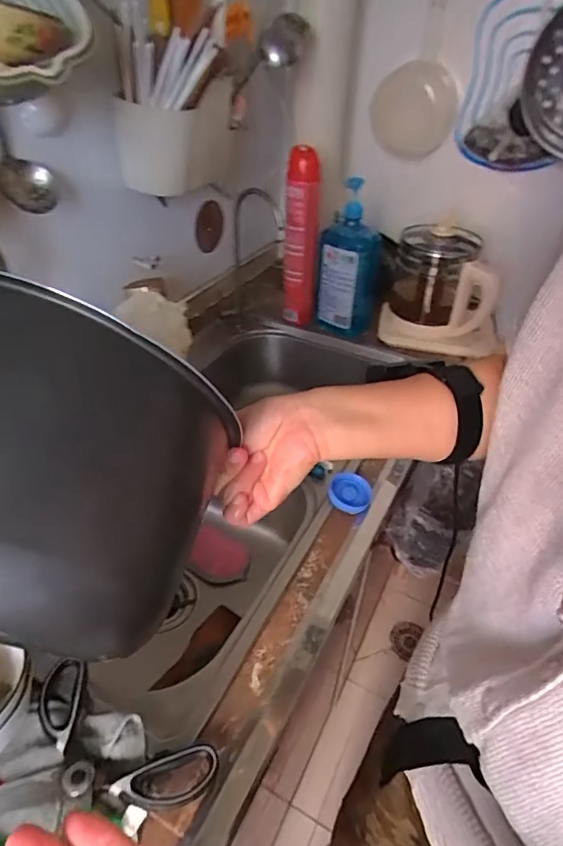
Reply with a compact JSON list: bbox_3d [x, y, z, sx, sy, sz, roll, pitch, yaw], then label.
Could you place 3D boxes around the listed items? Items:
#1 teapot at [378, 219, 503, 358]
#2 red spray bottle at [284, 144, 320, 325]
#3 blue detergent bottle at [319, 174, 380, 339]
[{"bbox_3d":[0.317,-0.266,0.991,0.203,0.215,0.152,5,39,4],"label":"teapot"},{"bbox_3d":[0.039,-0.350,0.975,0.059,0.319,0.056,9,40,9],"label":"red spray bottle"},{"bbox_3d":[0.132,-0.308,0.988,0.117,0.298,0.090,6,39,5],"label":"blue detergent bottle"}]

